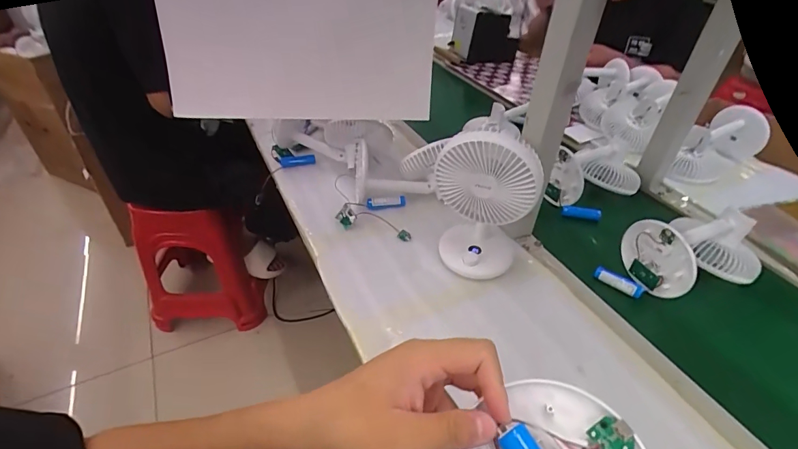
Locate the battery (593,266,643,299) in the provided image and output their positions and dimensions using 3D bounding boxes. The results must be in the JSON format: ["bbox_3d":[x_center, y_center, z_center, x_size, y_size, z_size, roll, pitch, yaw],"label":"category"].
[{"bbox_3d":[0.327,0.085,0.613,0.068,0.022,0.017,26,47,27],"label":"battery"}]

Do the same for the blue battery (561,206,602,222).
[{"bbox_3d":[0.330,-0.020,0.744,0.067,0.018,0.018,14,42,16],"label":"blue battery"}]

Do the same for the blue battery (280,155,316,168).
[{"bbox_3d":[-0.214,-0.136,0.874,0.071,0.022,0.015,-7,41,-7],"label":"blue battery"}]

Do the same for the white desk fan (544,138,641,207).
[{"bbox_3d":[0.350,-0.097,0.749,0.185,0.096,0.076,-16,43,-18],"label":"white desk fan"}]

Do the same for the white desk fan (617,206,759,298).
[{"bbox_3d":[0.431,0.037,0.597,0.168,0.095,0.094,-10,41,-11],"label":"white desk fan"}]

